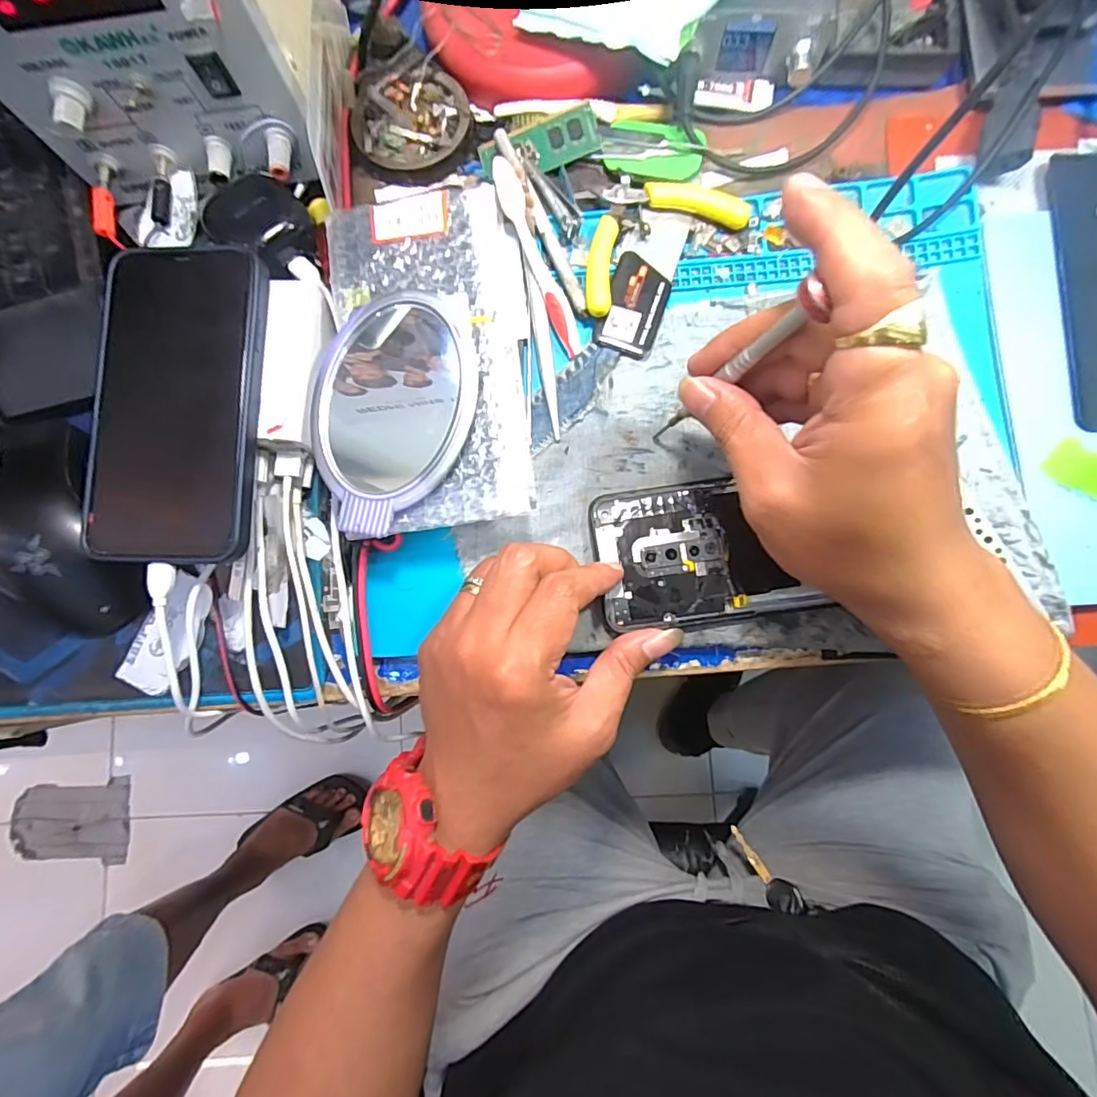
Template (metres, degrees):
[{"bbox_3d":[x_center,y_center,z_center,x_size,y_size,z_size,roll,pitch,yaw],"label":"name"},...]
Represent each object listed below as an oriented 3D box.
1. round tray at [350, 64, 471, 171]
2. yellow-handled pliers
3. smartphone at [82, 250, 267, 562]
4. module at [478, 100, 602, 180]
[{"bbox_3d":[-0.082,-0.257,0.313,0.067,0.007,0.063,0,84,4],"label":"round tray"},{"bbox_3d":[0.054,-0.181,0.294,0.107,0.010,0.060,-35,83,0],"label":"yellow-handled pliers"},{"bbox_3d":[-0.187,-0.072,0.262,0.081,0.014,0.156,1,83,4],"label":"smartphone"},{"bbox_3d":[-0.006,-0.236,0.306,0.068,0.006,0.030,-15,83,3],"label":"module"}]

